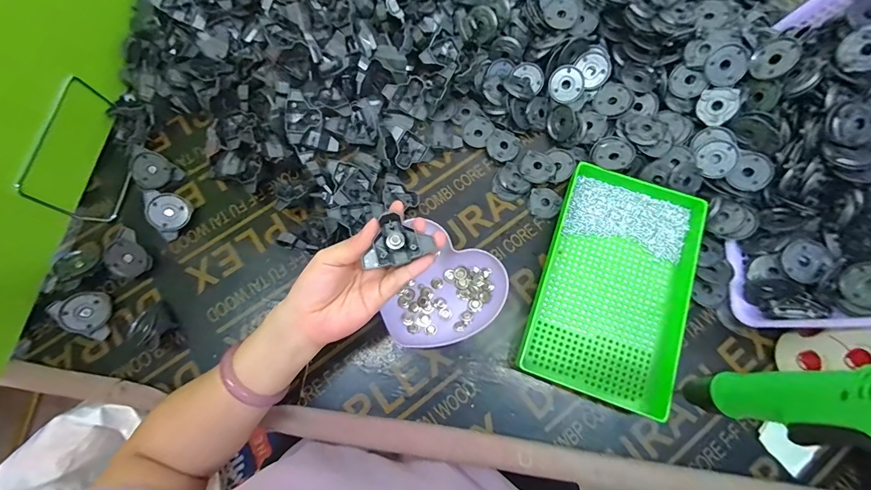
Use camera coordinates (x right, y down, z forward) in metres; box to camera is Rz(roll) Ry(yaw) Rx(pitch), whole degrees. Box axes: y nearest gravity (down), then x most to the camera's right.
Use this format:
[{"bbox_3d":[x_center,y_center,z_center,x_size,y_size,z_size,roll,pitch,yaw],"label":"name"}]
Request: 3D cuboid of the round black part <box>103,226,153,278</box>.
[{"bbox_3d":[-0.360,0.013,0.443,0.046,0.015,0.052,-31,103,-9],"label":"round black part"}]

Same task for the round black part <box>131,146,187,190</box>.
[{"bbox_3d":[-0.353,-0.092,0.475,0.060,0.016,0.044,35,88,-20],"label":"round black part"}]

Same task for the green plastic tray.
[{"bbox_3d":[0.205,0.044,0.428,0.163,0.033,0.252,20,75,5],"label":"green plastic tray"}]

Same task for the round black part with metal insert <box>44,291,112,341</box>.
[{"bbox_3d":[-0.394,0.078,0.423,0.054,0.015,0.049,13,73,-35],"label":"round black part with metal insert"}]

